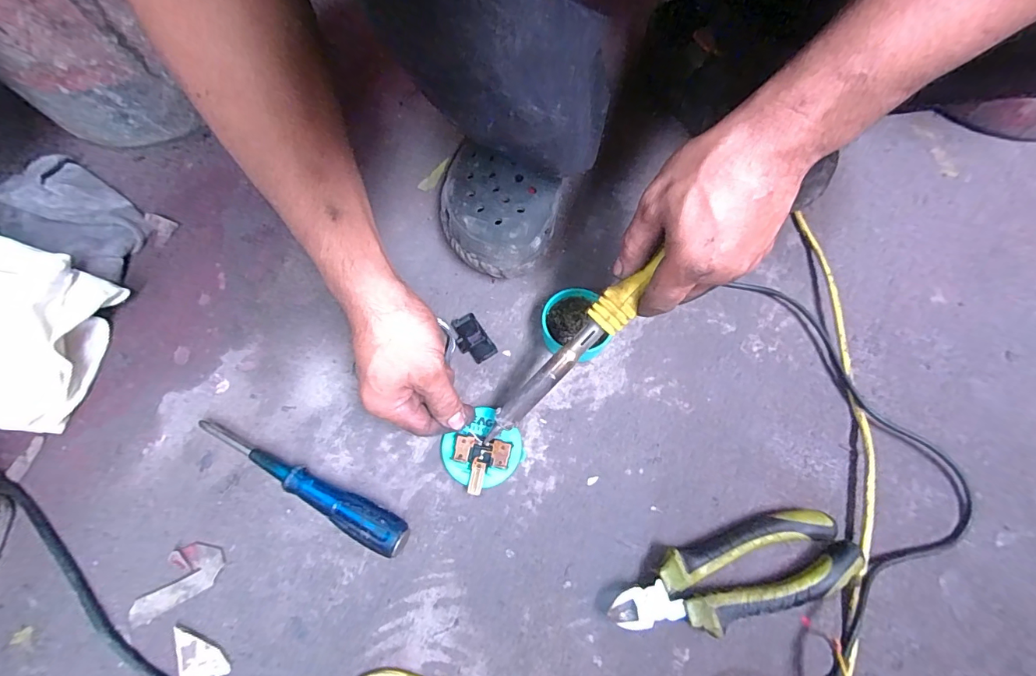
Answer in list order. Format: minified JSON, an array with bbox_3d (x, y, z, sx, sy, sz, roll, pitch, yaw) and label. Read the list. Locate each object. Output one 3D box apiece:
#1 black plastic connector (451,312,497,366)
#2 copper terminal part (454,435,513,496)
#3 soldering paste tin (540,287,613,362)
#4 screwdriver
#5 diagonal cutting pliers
[{"bbox_3d":[-0.043,0.001,0.406,0.028,0.004,0.049,-30,71,-11],"label":"black plastic connector"},{"bbox_3d":[-0.030,0.101,0.354,0.044,0.004,0.042,7,71,2],"label":"copper terminal part"},{"bbox_3d":[0.048,-0.010,0.391,0.053,0.032,0.058,0,68,0],"label":"soldering paste tin"},{"bbox_3d":[-0.174,0.116,0.352,0.195,0.028,0.026,23,70,9],"label":"screwdriver"},{"bbox_3d":[0.152,0.170,0.320,0.173,0.025,0.057,-15,69,-5],"label":"diagonal cutting pliers"}]

